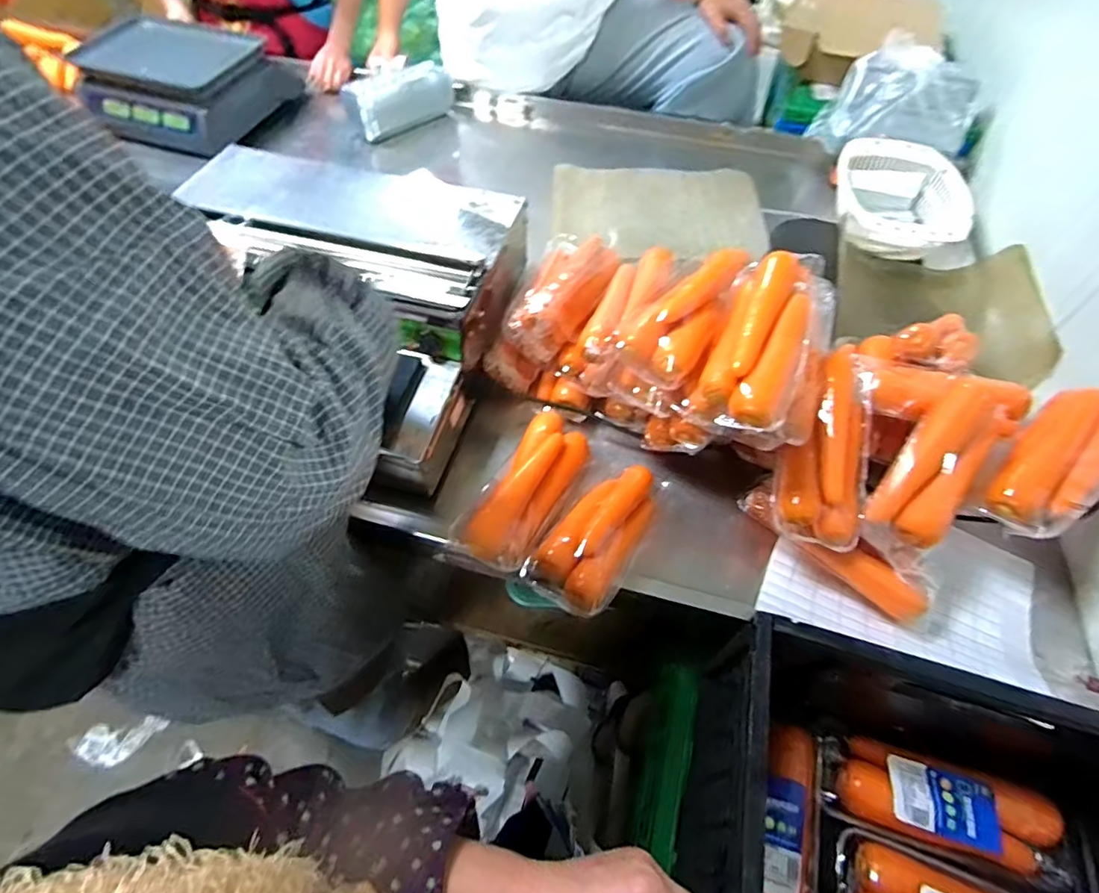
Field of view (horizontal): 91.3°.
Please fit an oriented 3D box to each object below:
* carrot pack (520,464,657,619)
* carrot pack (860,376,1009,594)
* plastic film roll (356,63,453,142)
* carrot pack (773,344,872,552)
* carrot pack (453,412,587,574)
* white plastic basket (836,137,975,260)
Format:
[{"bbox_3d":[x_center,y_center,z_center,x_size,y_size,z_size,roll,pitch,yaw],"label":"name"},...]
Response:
[{"bbox_3d":[0.065,0.093,0.622,0.097,0.047,0.215,29,48,17],"label":"carrot pack"},{"bbox_3d":[0.440,0.033,0.612,0.105,0.060,0.243,31,84,18],"label":"carrot pack"},{"bbox_3d":[-0.325,-0.756,1.167,0.103,0.089,0.223,37,63,21],"label":"plastic film roll"},{"bbox_3d":[0.325,-0.004,0.620,0.103,0.042,0.231,19,75,12],"label":"carrot pack"},{"bbox_3d":[-0.028,0.046,0.652,0.087,0.055,0.219,24,59,15],"label":"carrot pack"},{"bbox_3d":[0.635,-0.448,0.984,0.216,0.082,0.259,14,57,8],"label":"white plastic basket"}]

